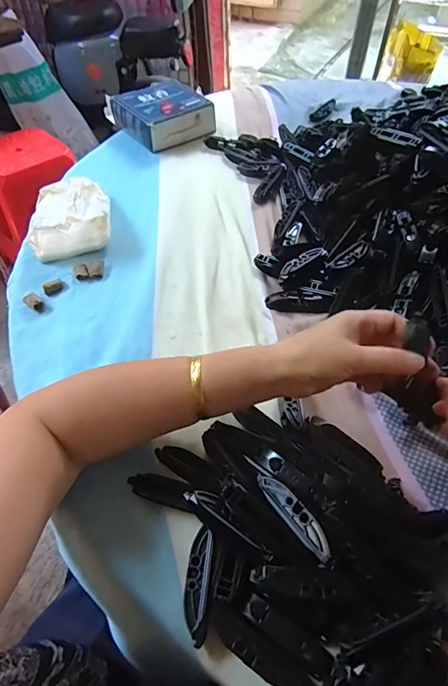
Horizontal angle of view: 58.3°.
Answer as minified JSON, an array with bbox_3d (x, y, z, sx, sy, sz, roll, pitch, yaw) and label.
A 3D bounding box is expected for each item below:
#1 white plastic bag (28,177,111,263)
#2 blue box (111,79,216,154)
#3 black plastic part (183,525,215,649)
[{"bbox_3d":[-0.216,-0.183,0.559,0.110,0.040,0.147,-10,53,-7],"label":"white plastic bag"},{"bbox_3d":[-0.114,-0.424,0.742,0.143,0.048,0.160,-33,59,-22],"label":"blue box"},{"bbox_3d":[-0.018,0.175,0.295,0.020,0.012,0.073,4,53,3],"label":"black plastic part"}]

